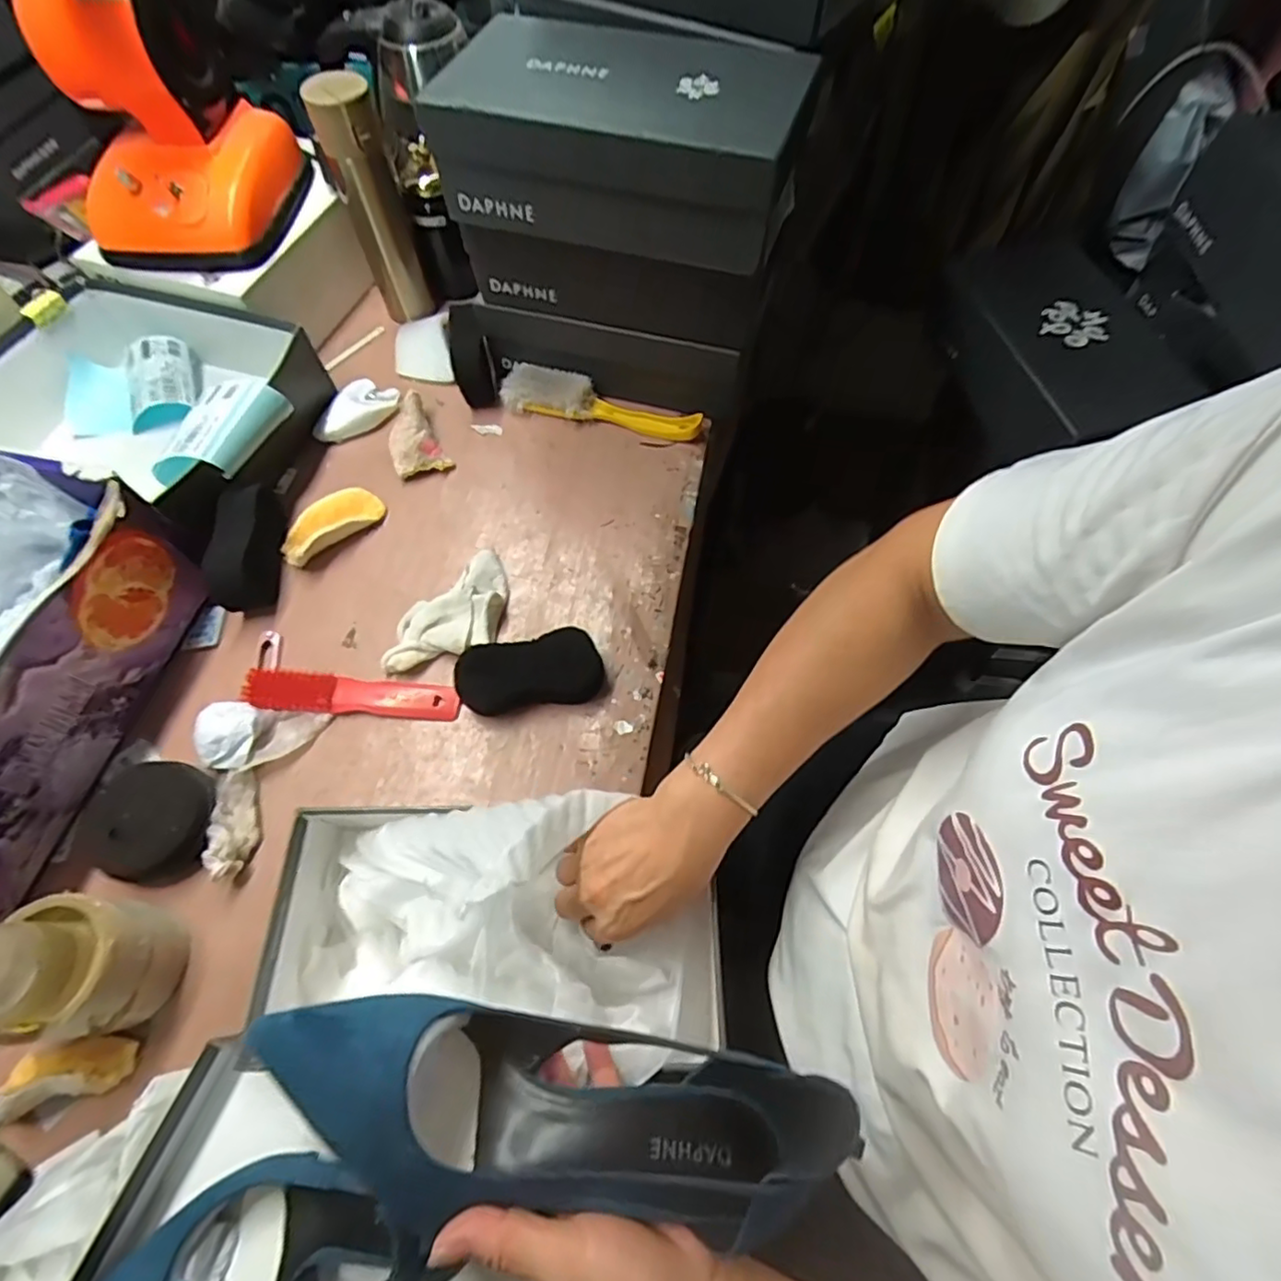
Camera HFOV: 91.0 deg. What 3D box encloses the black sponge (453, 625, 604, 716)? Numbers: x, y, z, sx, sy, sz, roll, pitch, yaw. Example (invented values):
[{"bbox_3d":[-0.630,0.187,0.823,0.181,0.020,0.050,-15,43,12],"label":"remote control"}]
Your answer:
[{"bbox_3d":[-0.100,0.028,0.570,0.125,0.035,0.058,-10,63,-5],"label":"black sponge"}]

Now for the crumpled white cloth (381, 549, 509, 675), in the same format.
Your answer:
[{"bbox_3d":[-0.178,-0.021,0.603,0.071,0.026,0.146,34,68,16],"label":"crumpled white cloth"}]

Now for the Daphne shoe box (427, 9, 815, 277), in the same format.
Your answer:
[{"bbox_3d":[-0.009,-0.444,0.555,0.291,0.099,0.181,17,64,9],"label":"Daphne shoe box"}]

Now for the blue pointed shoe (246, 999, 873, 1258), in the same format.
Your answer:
[{"bbox_3d":[-0.041,0.216,0.285,0.261,0.086,0.073,10,63,-1],"label":"blue pointed shoe"}]

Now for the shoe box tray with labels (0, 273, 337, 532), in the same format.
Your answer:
[{"bbox_3d":[-0.535,-0.254,0.680,0.343,0.086,0.250,19,65,10],"label":"shoe box tray with labels"}]

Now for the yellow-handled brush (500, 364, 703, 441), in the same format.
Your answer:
[{"bbox_3d":[-0.046,-0.271,0.715,0.232,0.029,0.047,17,64,9],"label":"yellow-handled brush"}]

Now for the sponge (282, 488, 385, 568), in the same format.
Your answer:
[{"bbox_3d":[-0.319,-0.120,0.649,0.048,0.032,0.107,39,70,18],"label":"sponge"}]

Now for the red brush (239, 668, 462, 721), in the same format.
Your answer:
[{"bbox_3d":[-0.265,0.049,0.579,0.191,0.021,0.035,3,63,2],"label":"red brush"}]

